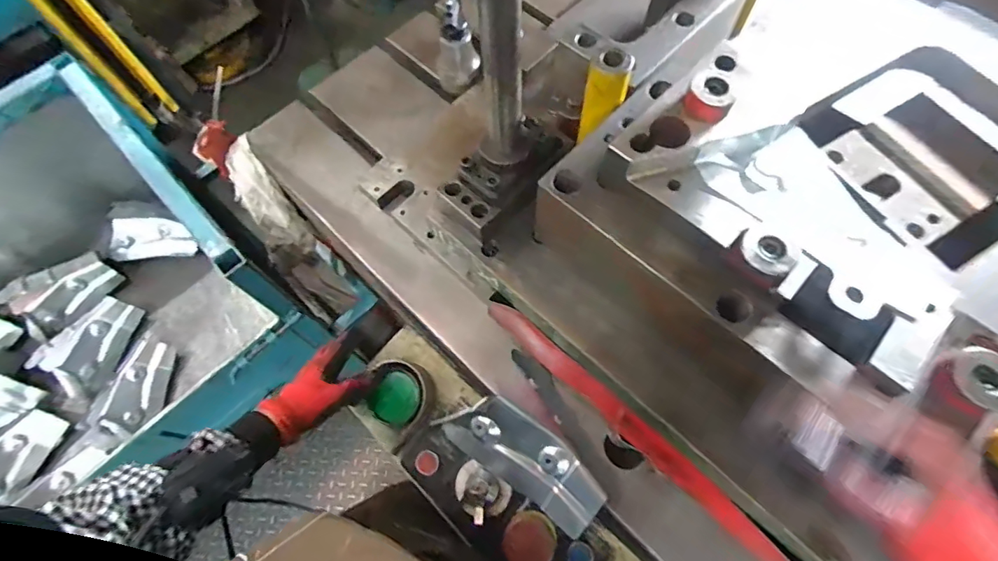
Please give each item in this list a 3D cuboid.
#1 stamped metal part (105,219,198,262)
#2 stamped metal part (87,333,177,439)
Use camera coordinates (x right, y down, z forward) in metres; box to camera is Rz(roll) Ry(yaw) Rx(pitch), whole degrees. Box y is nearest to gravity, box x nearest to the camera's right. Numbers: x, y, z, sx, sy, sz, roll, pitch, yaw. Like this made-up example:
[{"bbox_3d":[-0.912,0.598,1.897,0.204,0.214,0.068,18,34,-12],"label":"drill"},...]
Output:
[{"bbox_3d":[-0.825,-0.099,1.161,0.166,0.105,0.024,-5,31,-35],"label":"stamped metal part"},{"bbox_3d":[-0.778,0.225,1.046,0.091,0.056,0.207,5,66,5],"label":"stamped metal part"}]

